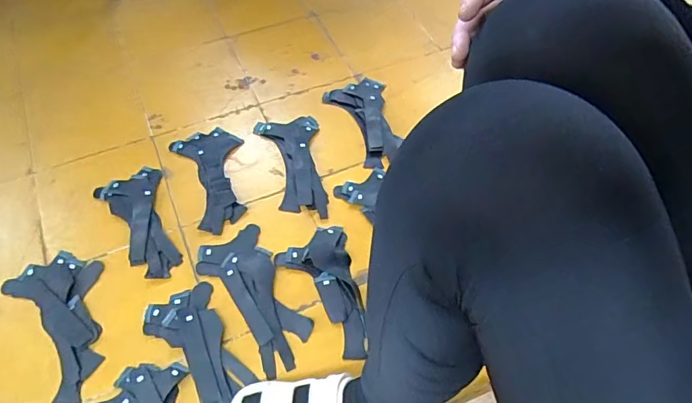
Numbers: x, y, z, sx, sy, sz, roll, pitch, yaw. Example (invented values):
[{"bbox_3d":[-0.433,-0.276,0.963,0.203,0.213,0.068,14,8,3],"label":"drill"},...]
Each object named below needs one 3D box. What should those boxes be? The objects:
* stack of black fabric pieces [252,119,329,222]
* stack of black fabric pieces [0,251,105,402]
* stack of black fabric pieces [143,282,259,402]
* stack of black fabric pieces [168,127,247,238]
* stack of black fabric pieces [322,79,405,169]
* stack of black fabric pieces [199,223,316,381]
[{"bbox_3d":[-0.086,-0.063,0.808,0.102,0.013,0.210,-12,60,-9],"label":"stack of black fabric pieces"},{"bbox_3d":[-0.390,0.163,0.664,0.118,0.010,0.215,-32,65,-19],"label":"stack of black fabric pieces"},{"bbox_3d":[-0.203,0.208,0.646,0.097,0.014,0.190,-27,64,-17],"label":"stack of black fabric pieces"},{"bbox_3d":[-0.219,-0.047,0.795,0.109,0.011,0.205,-22,62,-14],"label":"stack of black fabric pieces"},{"bbox_3d":[0.042,-0.149,0.866,0.110,0.011,0.195,-19,61,-12],"label":"stack of black fabric pieces"},{"bbox_3d":[-0.133,0.141,0.691,0.100,0.009,0.222,-27,63,-17],"label":"stack of black fabric pieces"}]

